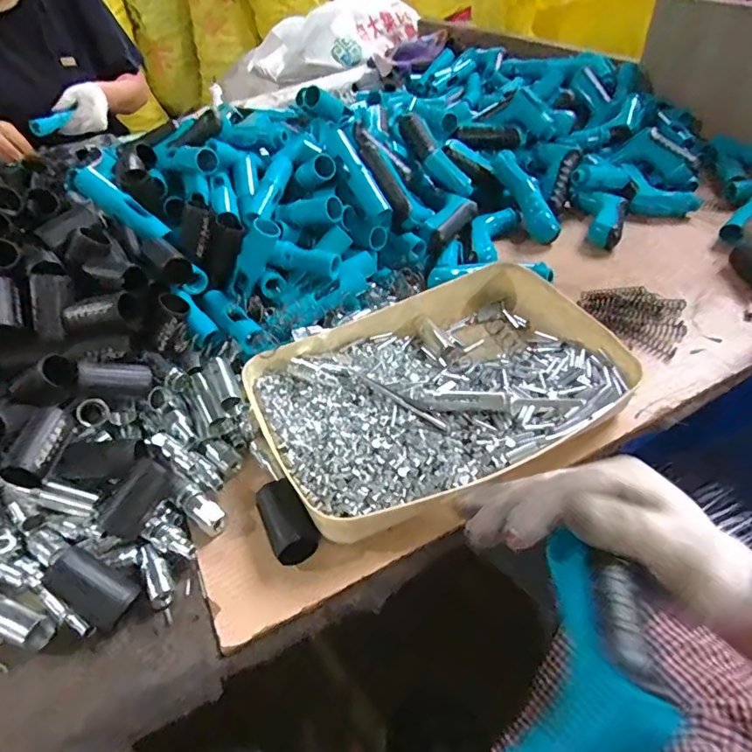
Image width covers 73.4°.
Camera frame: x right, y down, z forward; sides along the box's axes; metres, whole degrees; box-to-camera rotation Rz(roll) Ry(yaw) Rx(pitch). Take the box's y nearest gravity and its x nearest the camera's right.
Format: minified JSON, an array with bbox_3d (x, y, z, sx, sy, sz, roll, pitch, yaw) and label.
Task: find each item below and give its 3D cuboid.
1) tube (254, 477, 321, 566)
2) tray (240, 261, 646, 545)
[{"bbox_3d":[-0.073,0.119,0.409,0.035,0.036,0.067,-27,48,-20],"label":"tube"},{"bbox_3d":[0.060,0.008,0.492,0.338,0.043,0.244,-27,48,-20],"label":"tray"}]

